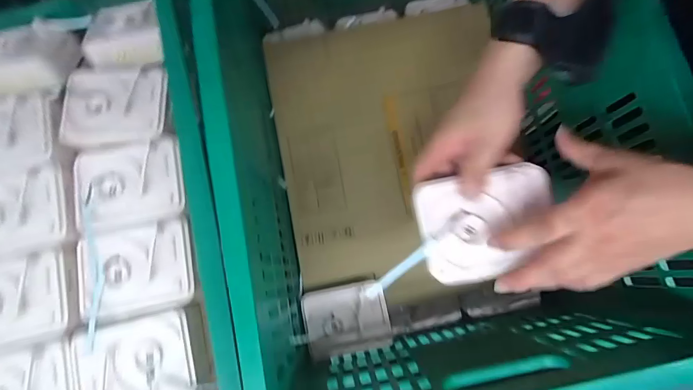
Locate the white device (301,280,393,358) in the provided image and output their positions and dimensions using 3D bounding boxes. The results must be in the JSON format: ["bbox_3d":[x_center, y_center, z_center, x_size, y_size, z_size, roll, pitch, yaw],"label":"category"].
[{"bbox_3d":[0.000,0.184,0.540,0.122,0.023,0.095,-11,79,-1],"label":"white device"}]

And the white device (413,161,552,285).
[{"bbox_3d":[0.132,0.027,0.341,0.119,0.028,0.098,-11,79,-1],"label":"white device"}]

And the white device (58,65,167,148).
[{"bbox_3d":[-0.286,-0.112,0.451,0.116,0.031,0.102,-4,78,0],"label":"white device"}]

